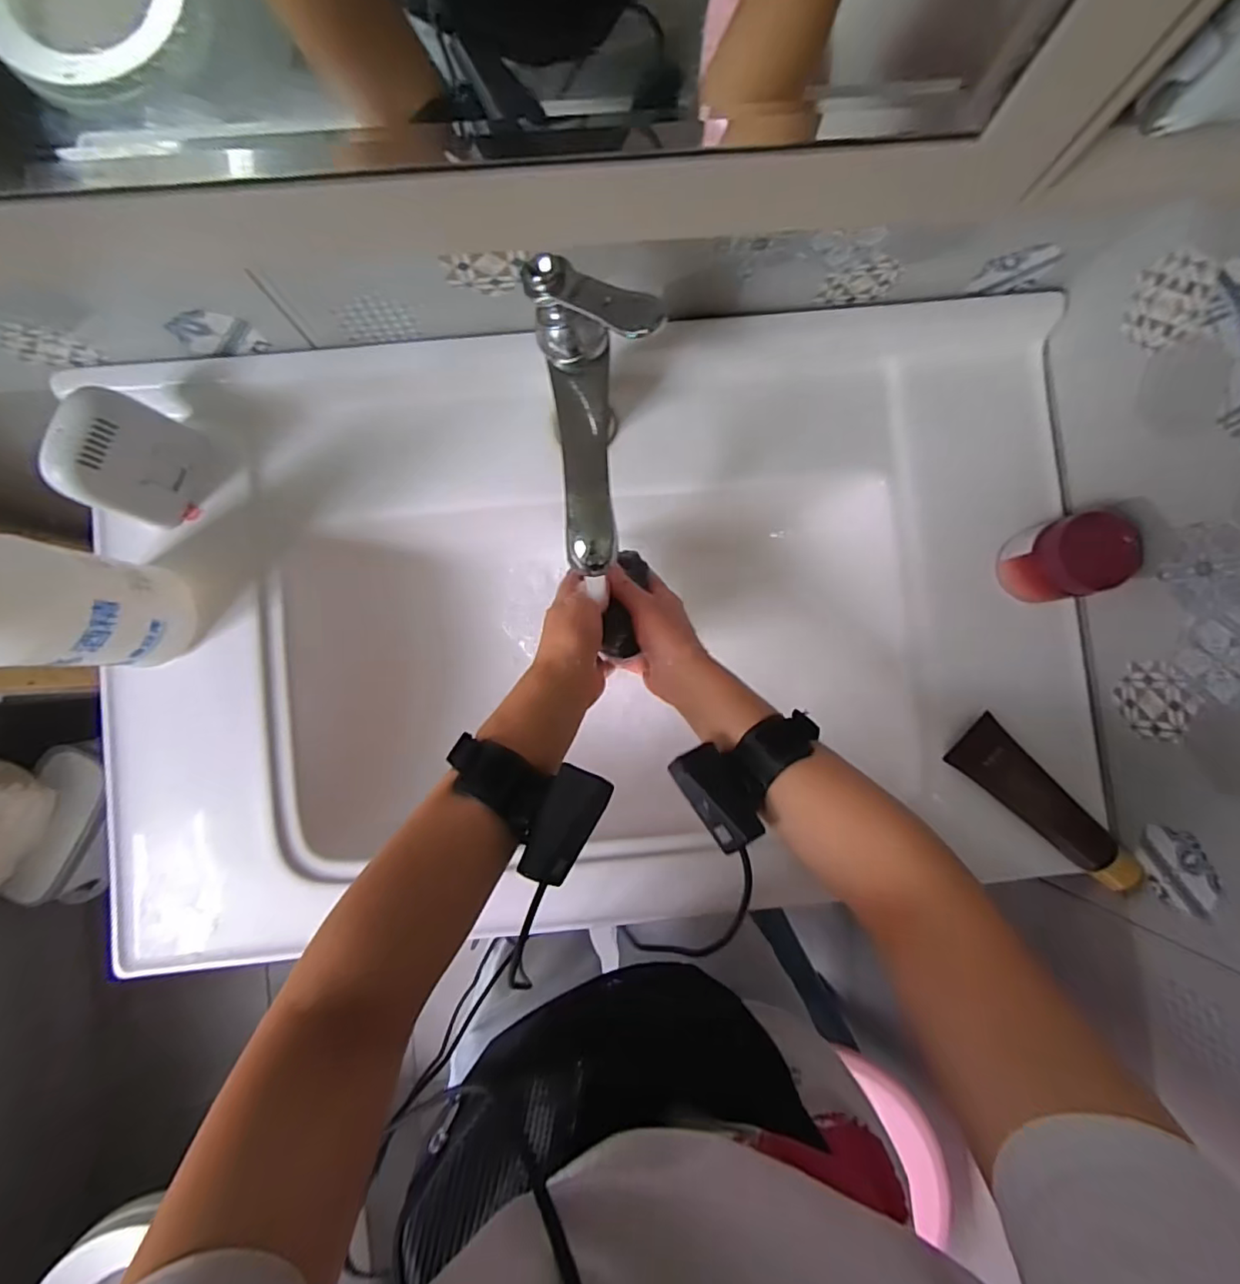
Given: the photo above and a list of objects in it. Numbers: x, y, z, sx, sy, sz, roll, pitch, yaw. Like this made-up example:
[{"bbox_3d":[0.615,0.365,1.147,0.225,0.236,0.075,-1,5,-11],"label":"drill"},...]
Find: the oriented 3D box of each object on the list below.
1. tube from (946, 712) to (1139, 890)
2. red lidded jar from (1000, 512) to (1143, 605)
[{"bbox_3d":[0.339,0.128,0.450,0.158,0.024,0.049,42,86,1],"label":"tube"},{"bbox_3d":[0.343,-0.066,0.443,0.062,0.073,0.058,0,86,-2],"label":"red lidded jar"}]

